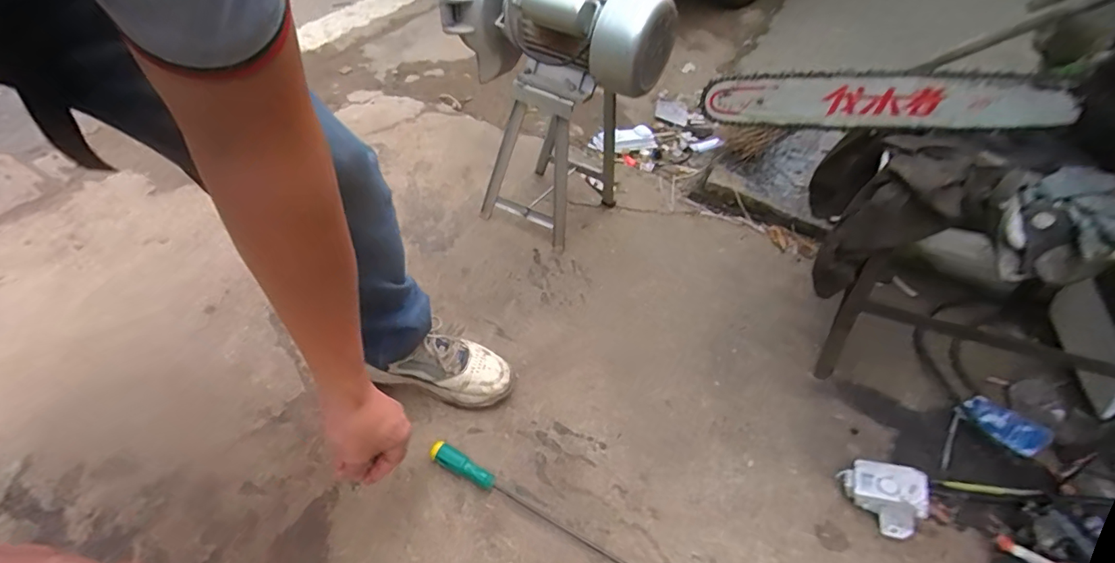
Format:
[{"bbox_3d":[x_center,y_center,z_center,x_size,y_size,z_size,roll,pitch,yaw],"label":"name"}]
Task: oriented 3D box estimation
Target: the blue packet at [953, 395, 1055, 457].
[{"bbox_3d":[0.707,0.225,0.775,0.067,0.021,0.110,-31,55,-26],"label":"blue packet"}]

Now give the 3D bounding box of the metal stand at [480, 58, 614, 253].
[{"bbox_3d":[-0.008,-0.325,1.095,0.243,0.363,0.285,30,52,18],"label":"metal stand"}]

